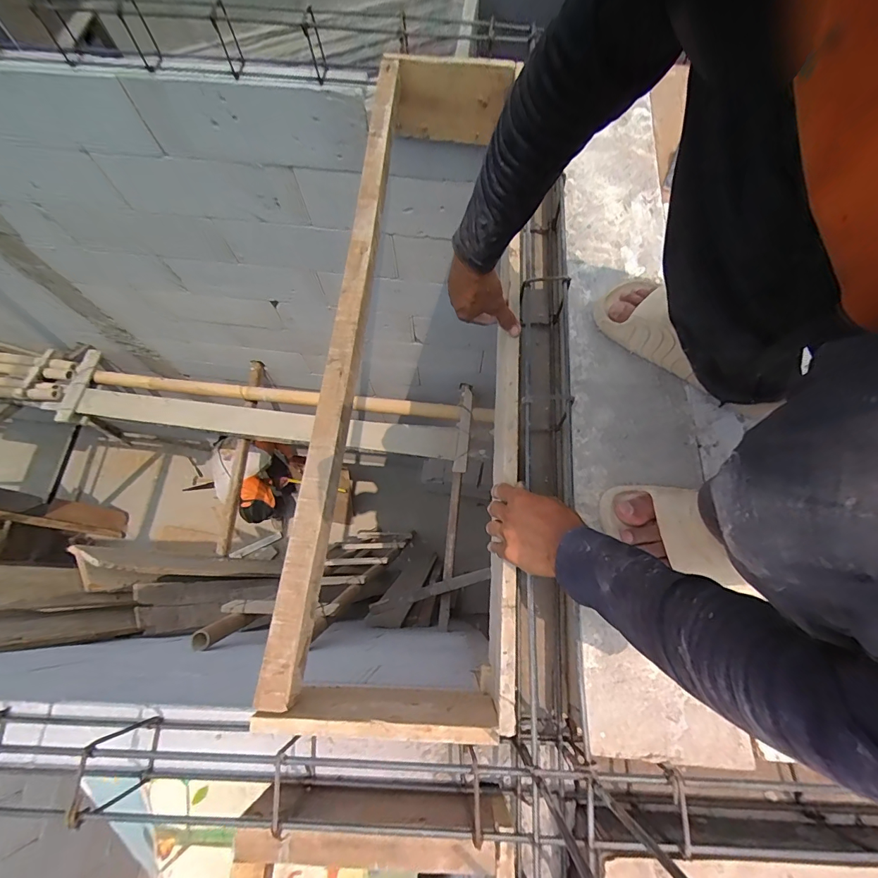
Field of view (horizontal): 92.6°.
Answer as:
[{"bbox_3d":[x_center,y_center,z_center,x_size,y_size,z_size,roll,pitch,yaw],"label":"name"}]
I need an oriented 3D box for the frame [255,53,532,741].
[{"bbox_3d":[-0.022,-0.204,0.709,0.301,0.156,1.172,4,69,-1],"label":"frame"}]

